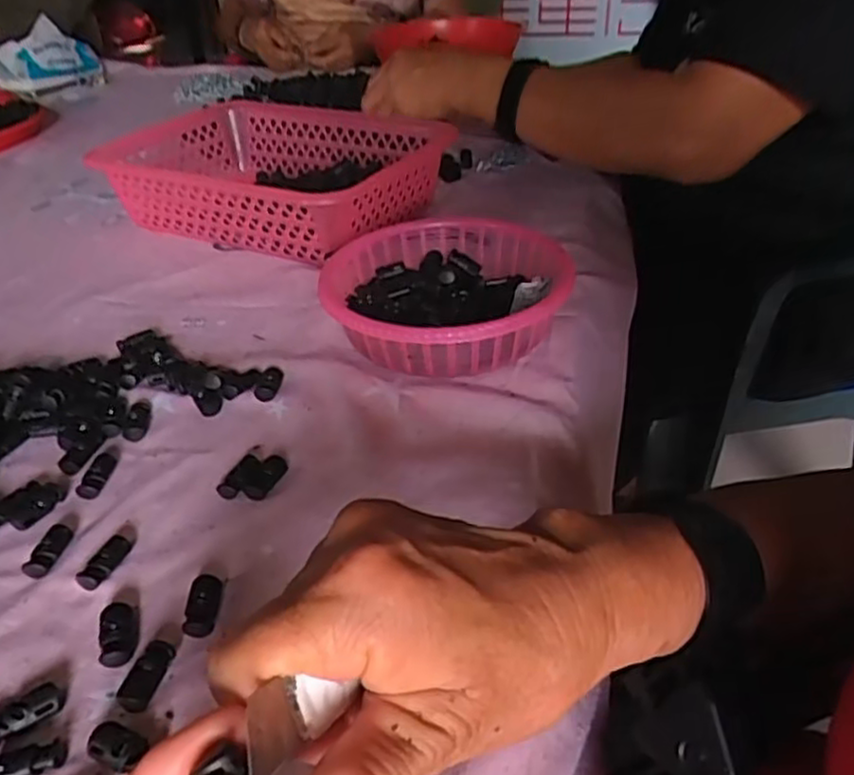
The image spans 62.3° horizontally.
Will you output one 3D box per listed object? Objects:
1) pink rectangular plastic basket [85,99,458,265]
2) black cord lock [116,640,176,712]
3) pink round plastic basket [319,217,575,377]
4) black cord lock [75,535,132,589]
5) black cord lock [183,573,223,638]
[{"bbox_3d":[-0.148,-0.203,0.692,0.298,0.086,0.212,17,40,24],"label":"pink rectangular plastic basket"},{"bbox_3d":[-0.116,0.119,0.294,0.010,0.009,0.027,9,37,16],"label":"black cord lock"},{"bbox_3d":[0.008,-0.064,0.507,0.162,0.053,0.170,-1,36,1],"label":"pink round plastic basket"},{"bbox_3d":[-0.155,0.084,0.340,0.014,0.008,0.027,13,39,20],"label":"black cord lock"},{"bbox_3d":[-0.102,0.098,0.321,0.014,0.009,0.027,-5,36,-4],"label":"black cord lock"}]

